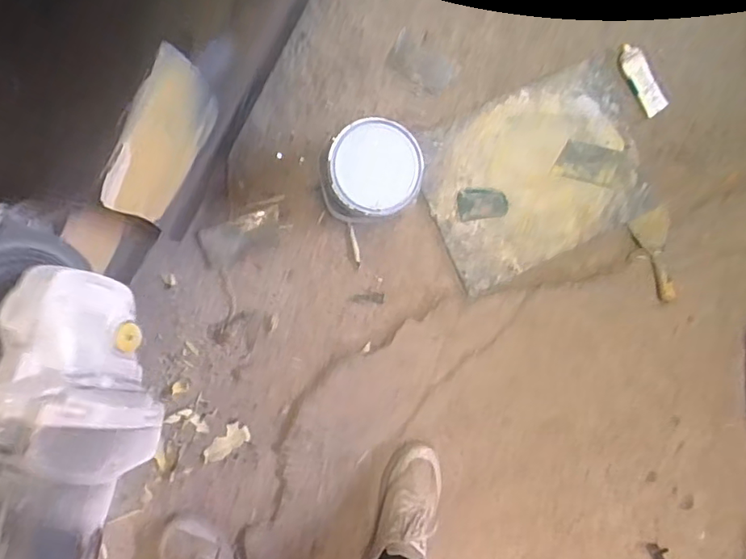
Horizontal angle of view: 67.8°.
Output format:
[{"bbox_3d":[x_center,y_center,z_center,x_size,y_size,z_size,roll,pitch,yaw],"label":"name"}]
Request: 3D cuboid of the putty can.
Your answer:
[{"bbox_3d":[-0.007,-0.177,0.953,0.153,0.169,0.149,0,90,-10],"label":"putty can"}]

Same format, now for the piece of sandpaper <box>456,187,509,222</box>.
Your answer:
[{"bbox_3d":[0.212,-0.146,1.067,0.094,0.012,0.060,-8,91,-10],"label":"piece of sandpaper"}]

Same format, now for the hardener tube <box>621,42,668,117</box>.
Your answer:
[{"bbox_3d":[0.532,-0.394,1.091,0.054,0.029,0.141,-35,93,-6],"label":"hardener tube"}]

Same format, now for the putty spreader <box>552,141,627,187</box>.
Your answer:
[{"bbox_3d":[0.425,-0.229,1.089,0.132,0.007,0.073,11,88,-10],"label":"putty spreader"}]

